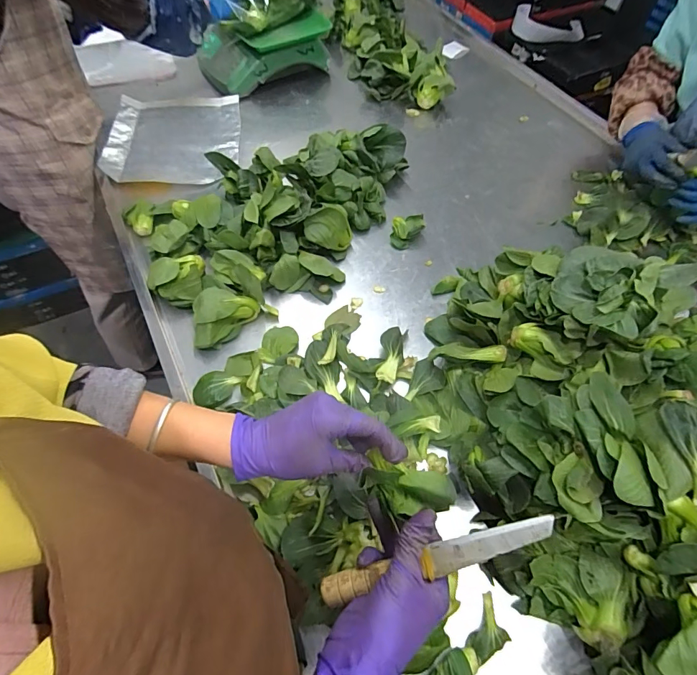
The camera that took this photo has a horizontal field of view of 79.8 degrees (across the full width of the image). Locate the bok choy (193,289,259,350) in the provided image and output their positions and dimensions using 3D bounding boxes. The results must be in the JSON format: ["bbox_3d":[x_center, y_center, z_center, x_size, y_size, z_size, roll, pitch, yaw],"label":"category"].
[{"bbox_3d":[-0.194,-0.034,0.657,0.099,0.044,0.094,1,58,-2],"label":"bok choy"}]

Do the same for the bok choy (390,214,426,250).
[{"bbox_3d":[0.110,-0.201,0.789,0.059,0.034,0.067,15,59,6],"label":"bok choy"}]

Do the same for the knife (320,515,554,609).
[{"bbox_3d":[0.071,0.189,0.352,0.202,0.011,0.023,-21,60,8],"label":"knife"}]

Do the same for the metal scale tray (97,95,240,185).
[{"bbox_3d":[-0.384,-0.444,0.924,0.269,0.017,0.303,-3,59,-5],"label":"metal scale tray"}]

